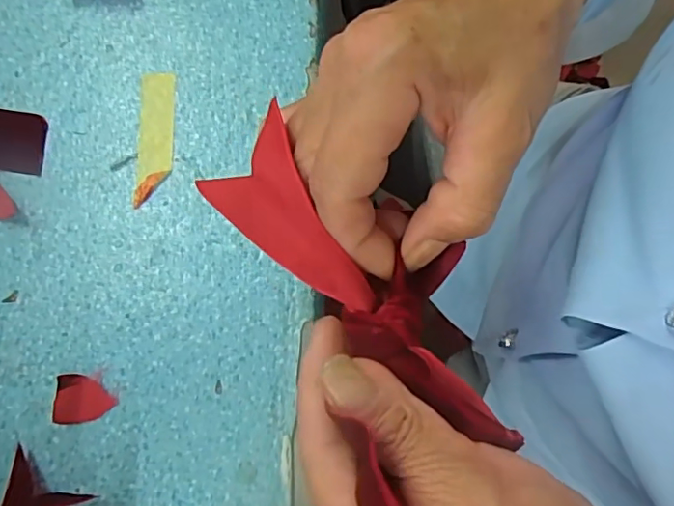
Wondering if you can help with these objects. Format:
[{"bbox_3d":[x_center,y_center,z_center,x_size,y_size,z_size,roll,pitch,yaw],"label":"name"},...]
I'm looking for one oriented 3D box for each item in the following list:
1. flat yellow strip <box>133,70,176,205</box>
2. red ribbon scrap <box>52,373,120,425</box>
[{"bbox_3d":[-0.093,-0.060,0.281,0.017,0.004,0.072,-1,77,1],"label":"flat yellow strip"},{"bbox_3d":[-0.116,0.067,0.252,0.027,0.004,0.022,2,77,1],"label":"red ribbon scrap"}]

